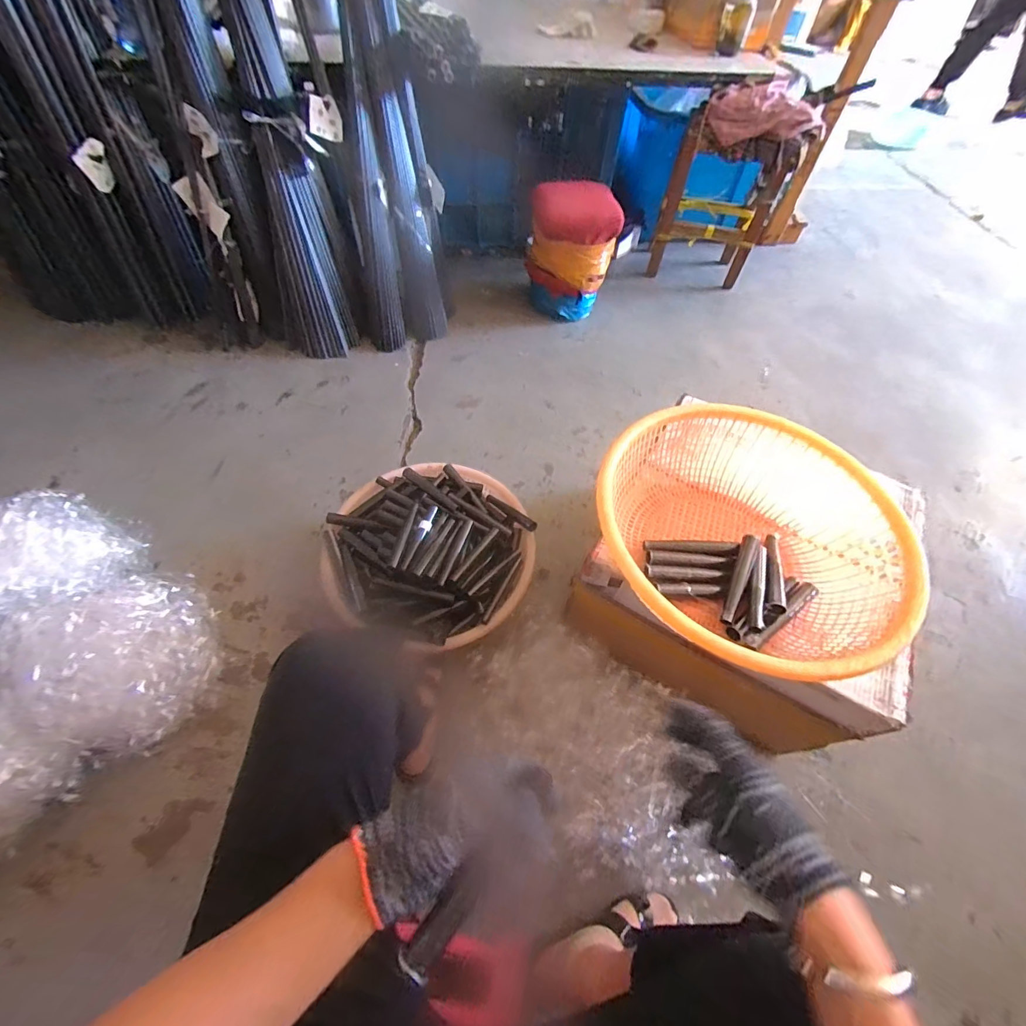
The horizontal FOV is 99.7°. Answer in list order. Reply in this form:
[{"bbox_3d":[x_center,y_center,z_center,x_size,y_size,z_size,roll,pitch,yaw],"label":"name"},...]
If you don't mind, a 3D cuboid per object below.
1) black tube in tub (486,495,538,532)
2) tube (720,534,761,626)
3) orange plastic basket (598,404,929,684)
[{"bbox_3d":[-0.003,-0.002,0.898,0.128,0.021,0.021,34,62,18],"label":"black tube in tub"},{"bbox_3d":[0.324,0.093,0.619,0.023,0.019,0.149,27,60,14],"label":"tube"},{"bbox_3d":[0.317,0.029,0.624,0.397,0.138,0.394,1,57,-2],"label":"orange plastic basket"}]

